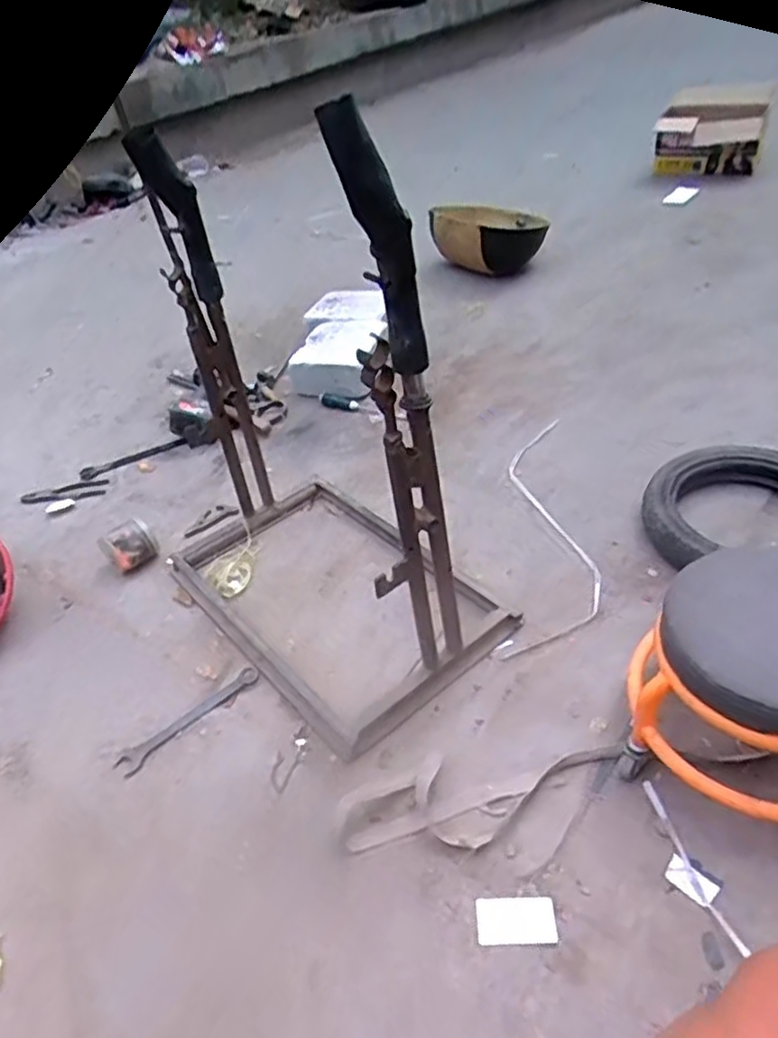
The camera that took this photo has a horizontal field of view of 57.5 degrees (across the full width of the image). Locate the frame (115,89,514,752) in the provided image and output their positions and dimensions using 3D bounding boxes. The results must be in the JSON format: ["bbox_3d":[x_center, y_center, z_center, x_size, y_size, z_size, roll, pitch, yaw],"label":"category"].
[{"bbox_3d":[-0.153,-0.136,1.017,0.359,0.773,0.582,-35,49,-26],"label":"frame"}]

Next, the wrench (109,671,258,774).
[{"bbox_3d":[-0.309,0.307,1.098,0.238,0.011,0.045,-36,46,-28],"label":"wrench"}]

